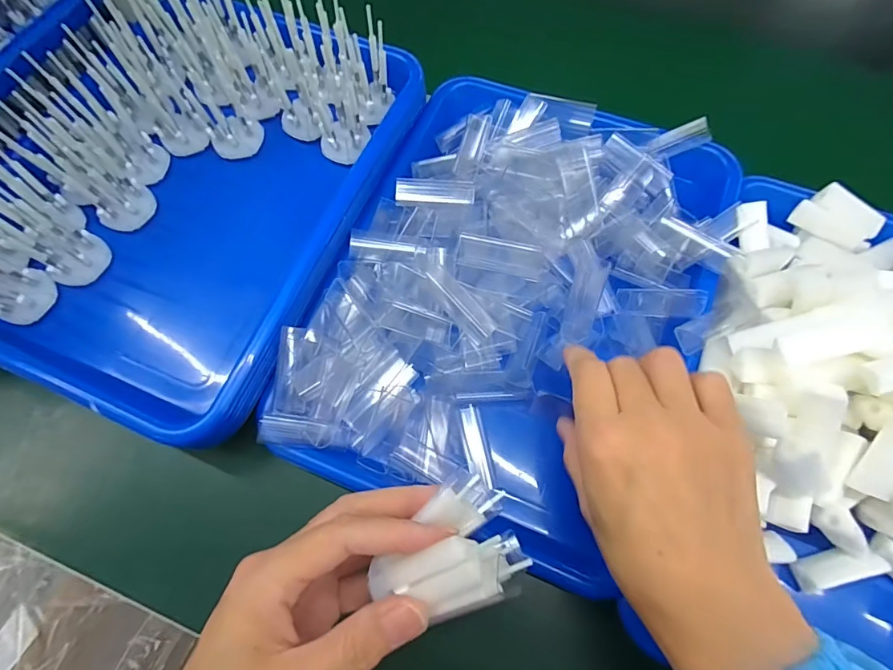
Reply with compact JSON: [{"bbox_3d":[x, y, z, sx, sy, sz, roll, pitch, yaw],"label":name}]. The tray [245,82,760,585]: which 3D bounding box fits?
[{"bbox_3d":[0.047,-0.032,0.316,0.238,0.045,0.315,22,71,9],"label":"tray"}]

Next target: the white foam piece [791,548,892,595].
[{"bbox_3d":[0.226,0.133,0.262,0.048,0.011,0.017,-14,70,-4],"label":"white foam piece"}]

